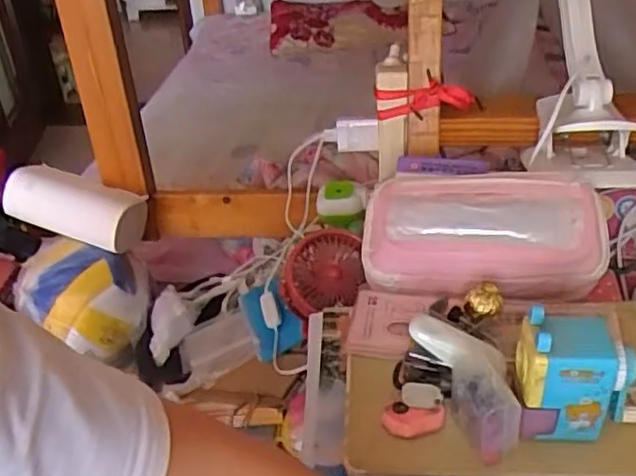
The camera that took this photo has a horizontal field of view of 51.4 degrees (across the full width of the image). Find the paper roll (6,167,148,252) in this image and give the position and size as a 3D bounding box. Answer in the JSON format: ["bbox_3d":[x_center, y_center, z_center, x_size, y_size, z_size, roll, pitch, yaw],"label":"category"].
[{"bbox_3d":[-0.367,-0.048,0.993,0.200,0.068,0.082,18,32,-3],"label":"paper roll"}]

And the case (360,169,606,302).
[{"bbox_3d":[0.148,-0.007,0.600,0.212,0.055,0.126,-4,58,12],"label":"case"}]

